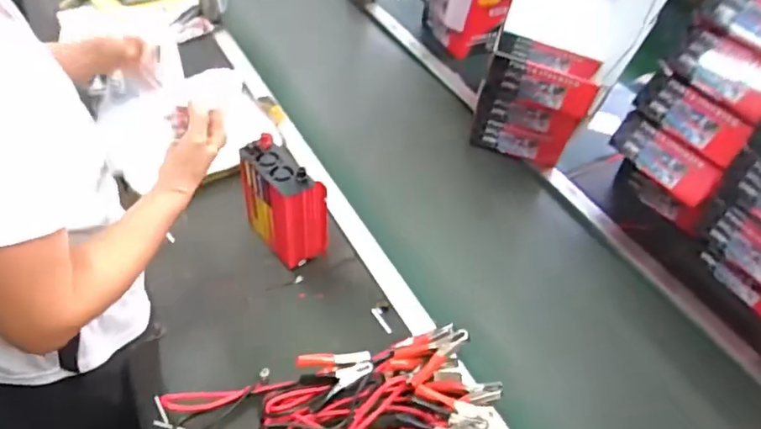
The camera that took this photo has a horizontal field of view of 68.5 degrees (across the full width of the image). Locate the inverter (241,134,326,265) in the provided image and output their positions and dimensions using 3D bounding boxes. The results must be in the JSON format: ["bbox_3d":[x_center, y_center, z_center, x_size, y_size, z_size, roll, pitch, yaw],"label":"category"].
[{"bbox_3d":[-0.161,-0.015,0.924,0.070,0.187,0.145,-32,57,-31],"label":"inverter"}]

